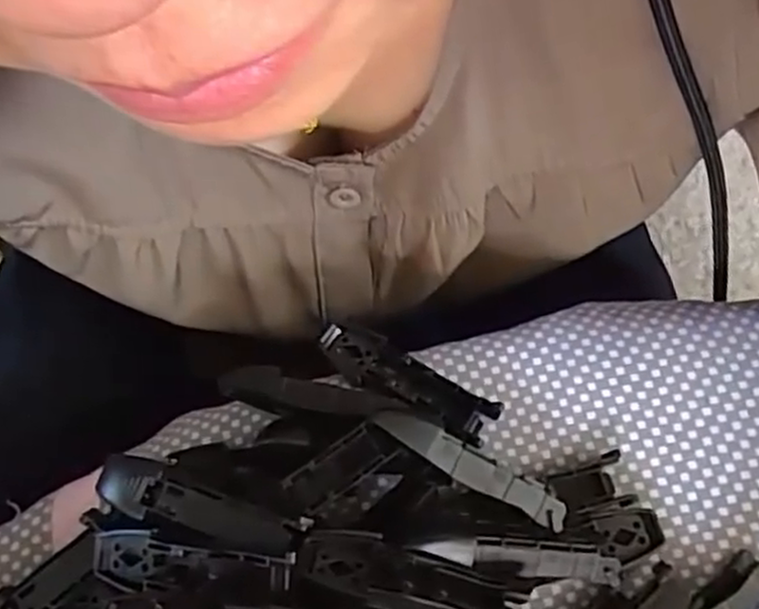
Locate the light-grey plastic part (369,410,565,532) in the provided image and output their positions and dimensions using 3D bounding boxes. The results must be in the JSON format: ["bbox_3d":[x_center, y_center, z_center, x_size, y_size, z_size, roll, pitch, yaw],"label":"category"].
[{"bbox_3d":[0.029,0.051,0.233,0.067,0.005,0.011,31,76,-9],"label":"light-grey plastic part"}]

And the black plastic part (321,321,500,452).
[{"bbox_3d":[0.009,0.027,0.269,0.069,0.013,0.018,30,75,11],"label":"black plastic part"}]

